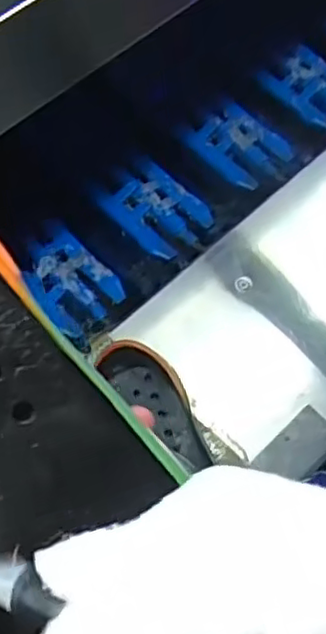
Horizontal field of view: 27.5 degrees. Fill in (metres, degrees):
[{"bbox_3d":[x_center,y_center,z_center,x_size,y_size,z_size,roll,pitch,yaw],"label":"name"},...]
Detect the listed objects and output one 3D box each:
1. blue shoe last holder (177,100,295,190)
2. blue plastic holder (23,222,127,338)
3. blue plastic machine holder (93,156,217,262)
[{"bbox_3d":[0.095,-0.216,0.846,0.090,0.036,0.123,-41,74,-15],"label":"blue shoe last holder"},{"bbox_3d":[-0.108,-0.043,0.734,0.088,0.016,0.125,-39,73,-15],"label":"blue plastic holder"},{"bbox_3d":[-0.009,-0.134,0.792,0.093,0.032,0.142,-34,72,-13],"label":"blue plastic machine holder"}]

